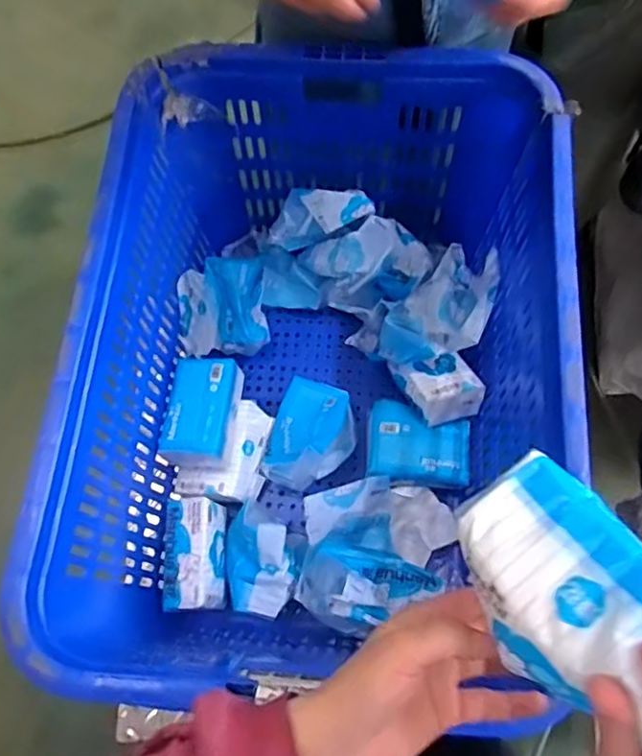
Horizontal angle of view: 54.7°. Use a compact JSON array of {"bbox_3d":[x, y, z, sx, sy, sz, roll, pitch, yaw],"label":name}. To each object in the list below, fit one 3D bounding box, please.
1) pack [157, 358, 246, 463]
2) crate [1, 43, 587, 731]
[{"bbox_3d":[-0.153,0.042,0.802,0.083,0.051,0.133,6,69,5],"label":"pack"},{"bbox_3d":[0.005,-0.003,0.741,0.471,0.323,0.650,4,69,4],"label":"crate"}]

